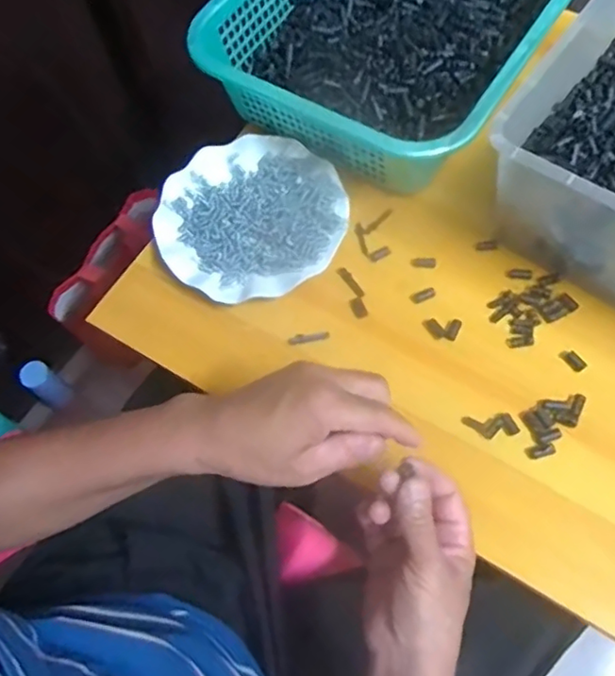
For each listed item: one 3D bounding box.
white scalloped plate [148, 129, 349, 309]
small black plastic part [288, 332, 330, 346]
[{"bbox_3d":[-0.056,-0.116,0.594,0.177,0.032,0.177,-1,65,3],"label":"white scalloped plate"},{"bbox_3d":[0.001,-0.001,0.551,0.037,0.005,0.010,-7,65,0],"label":"small black plastic part"}]

